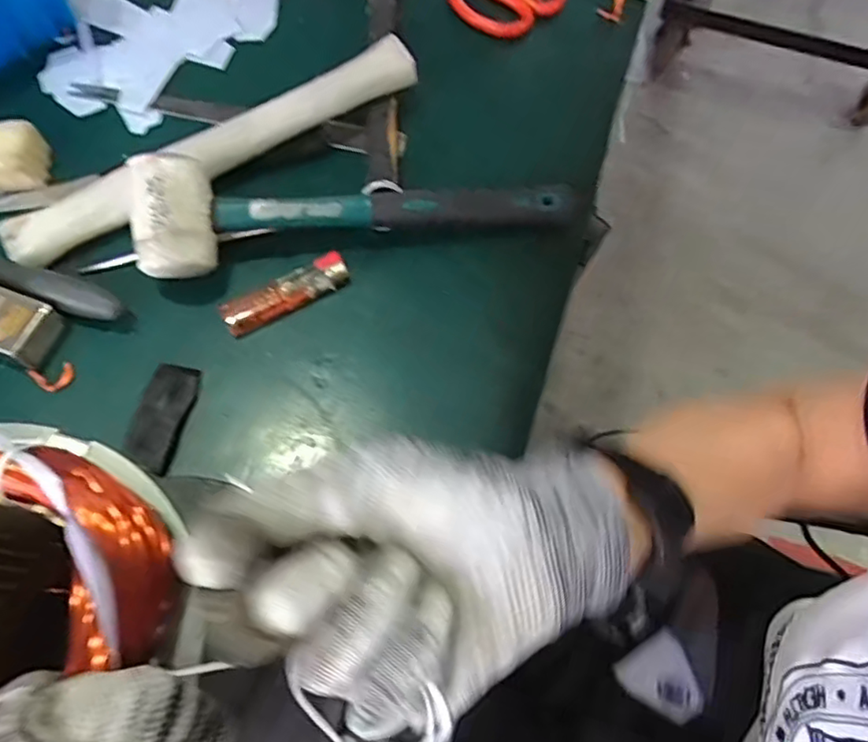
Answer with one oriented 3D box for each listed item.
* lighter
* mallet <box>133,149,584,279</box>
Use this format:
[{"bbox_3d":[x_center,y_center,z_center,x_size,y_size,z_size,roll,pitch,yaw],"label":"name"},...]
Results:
[{"bbox_3d":[-0.098,-0.052,0.402,0.085,0.013,0.022,-27,72,-12],"label":"lighter"},{"bbox_3d":[-0.042,-0.105,0.396,0.292,0.063,0.062,-7,69,-5],"label":"mallet"}]

